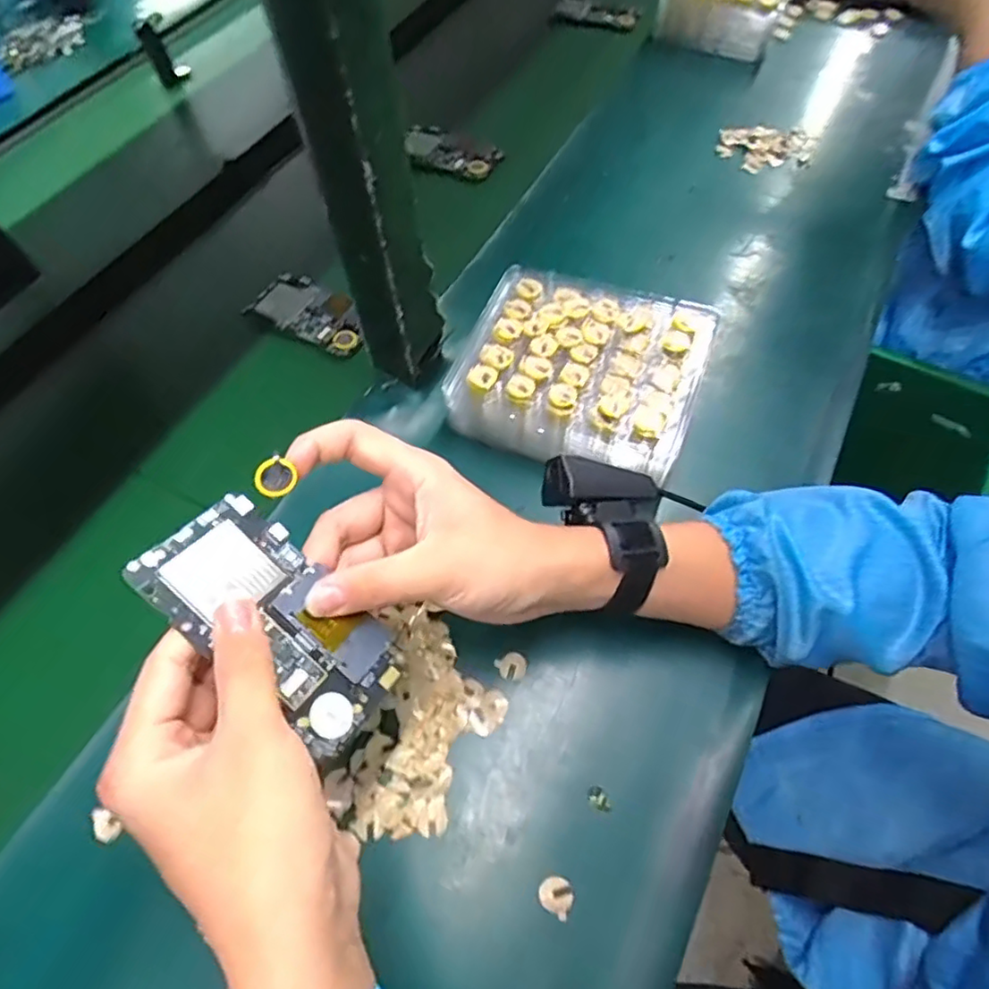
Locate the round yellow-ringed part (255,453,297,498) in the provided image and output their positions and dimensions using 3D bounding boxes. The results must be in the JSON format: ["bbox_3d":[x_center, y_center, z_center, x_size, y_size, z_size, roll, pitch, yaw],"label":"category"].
[{"bbox_3d":[-0.108,-0.008,0.304,0.018,0.020,0.004,-39,35,-10],"label":"round yellow-ringed part"}]

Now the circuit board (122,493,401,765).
[{"bbox_3d":[-0.102,0.060,0.296,0.126,0.006,0.064,44,52,-4],"label":"circuit board"}]

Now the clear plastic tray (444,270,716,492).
[{"bbox_3d":[0.063,-0.098,0.482,0.186,0.057,0.153,18,62,12],"label":"clear plastic tray"}]

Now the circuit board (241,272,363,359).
[{"bbox_3d":[-0.167,-0.172,0.580,0.123,0.011,0.064,25,67,18],"label":"circuit board"}]

